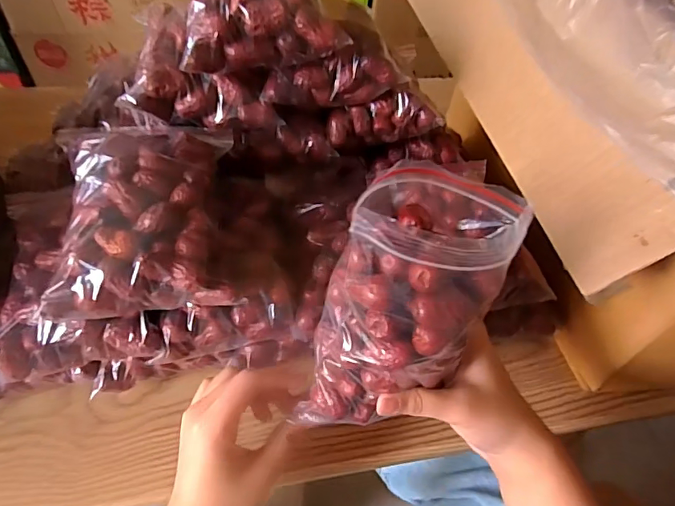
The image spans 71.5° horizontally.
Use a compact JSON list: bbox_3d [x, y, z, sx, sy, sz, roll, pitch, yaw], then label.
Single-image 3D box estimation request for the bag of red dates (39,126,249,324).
[{"bbox_3d":[-0.135,-0.036,0.334,0.126,0.047,0.164,-10,50,-13],"label":"bag of red dates"}]

